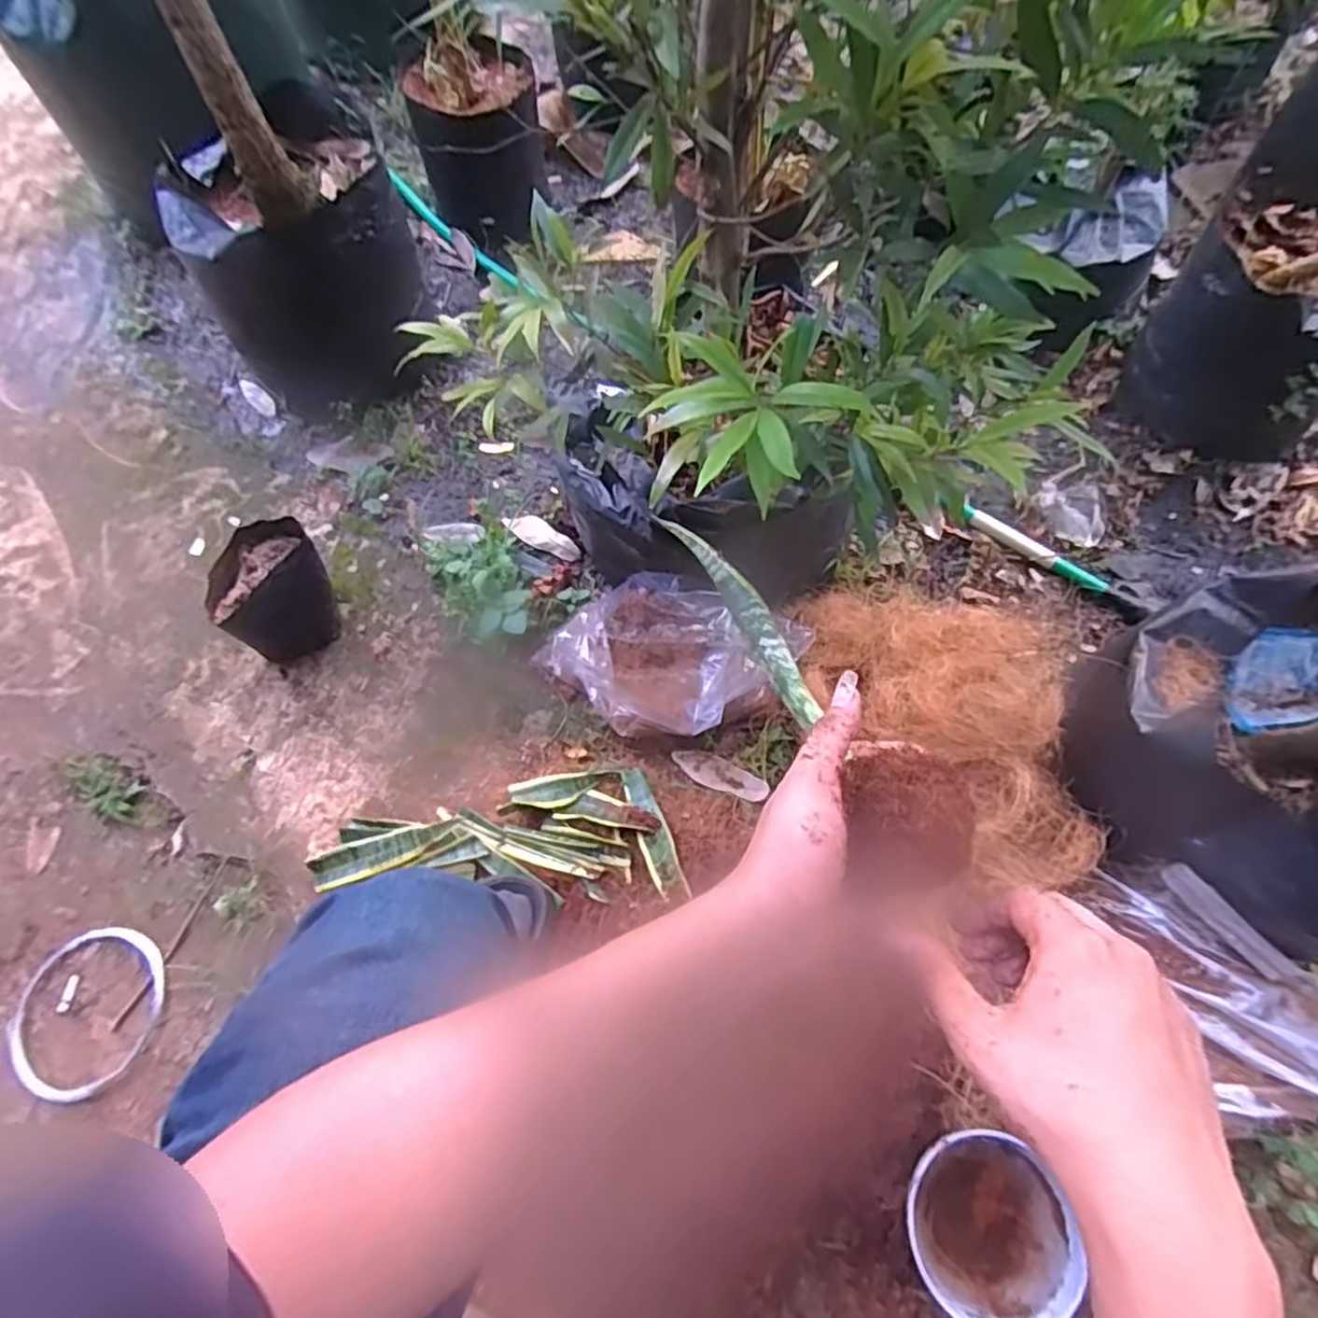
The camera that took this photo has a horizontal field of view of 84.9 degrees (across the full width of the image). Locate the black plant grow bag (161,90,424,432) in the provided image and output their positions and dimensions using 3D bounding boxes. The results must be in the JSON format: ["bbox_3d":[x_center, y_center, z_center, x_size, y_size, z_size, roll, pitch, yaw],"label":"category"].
[{"bbox_3d":[-0.516,-0.575,1.116,0.320,0.297,0.307,-33,67,-12],"label":"black plant grow bag"}]

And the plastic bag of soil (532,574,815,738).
[{"bbox_3d":[-0.001,0.001,0.880,0.313,0.116,0.195,19,67,12],"label":"plastic bag of soil"}]

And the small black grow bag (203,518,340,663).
[{"bbox_3d":[-0.491,-0.087,0.938,0.137,0.147,0.119,-38,68,-13],"label":"small black grow bag"}]

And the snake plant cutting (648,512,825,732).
[{"bbox_3d":[0.049,-0.027,0.411,0.021,0.008,0.142,-28,72,-9],"label":"snake plant cutting"}]

